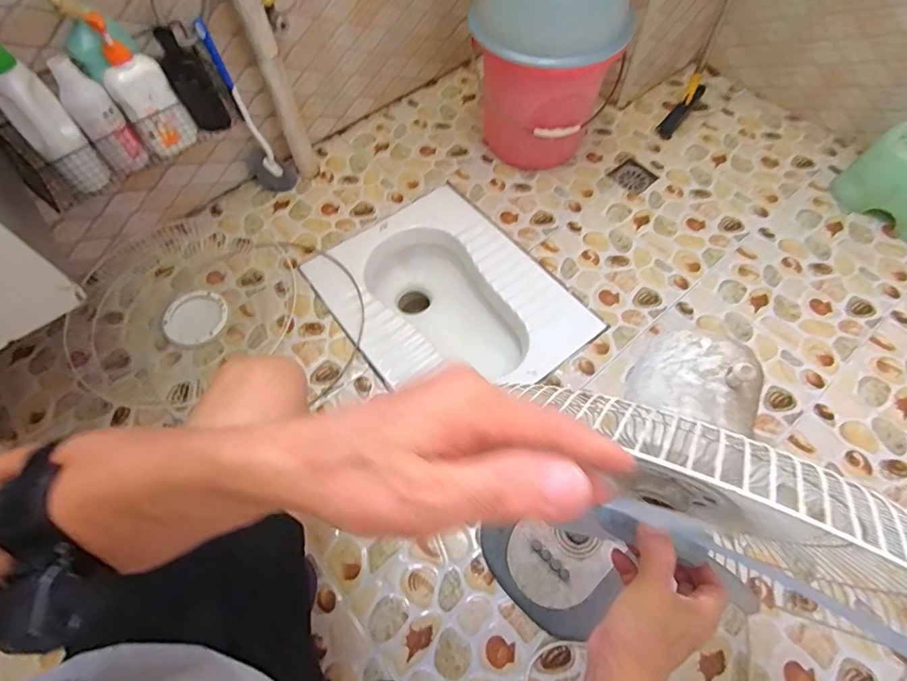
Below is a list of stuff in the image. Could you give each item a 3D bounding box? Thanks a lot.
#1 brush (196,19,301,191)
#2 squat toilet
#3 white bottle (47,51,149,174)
[{"bbox_3d":[-0.427,-0.467,0.993,0.093,0.347,0.077,-24,63,-12],"label":"brush"},{"bbox_3d":[-0.012,-0.050,1.068,0.399,0.206,0.502,-35,66,-17],"label":"squat toilet"},{"bbox_3d":[-0.570,-0.356,0.761,0.063,0.167,0.048,-33,65,-16],"label":"white bottle"}]

